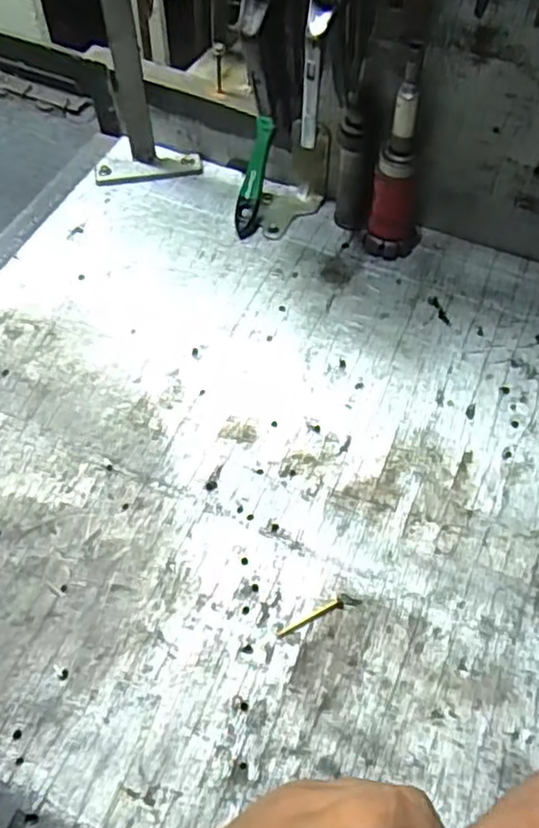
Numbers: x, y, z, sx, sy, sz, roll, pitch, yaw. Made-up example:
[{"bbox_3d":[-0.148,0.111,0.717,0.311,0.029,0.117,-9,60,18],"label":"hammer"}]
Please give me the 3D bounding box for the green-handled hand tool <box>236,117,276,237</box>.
[{"bbox_3d":[-0.015,-0.219,0.619,0.021,0.105,0.014,18,19,11],"label":"green-handled hand tool"}]

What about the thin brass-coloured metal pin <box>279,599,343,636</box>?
[{"bbox_3d":[0.028,0.136,0.445,0.048,0.004,0.006,-21,61,-12],"label":"thin brass-coloured metal pin"}]

